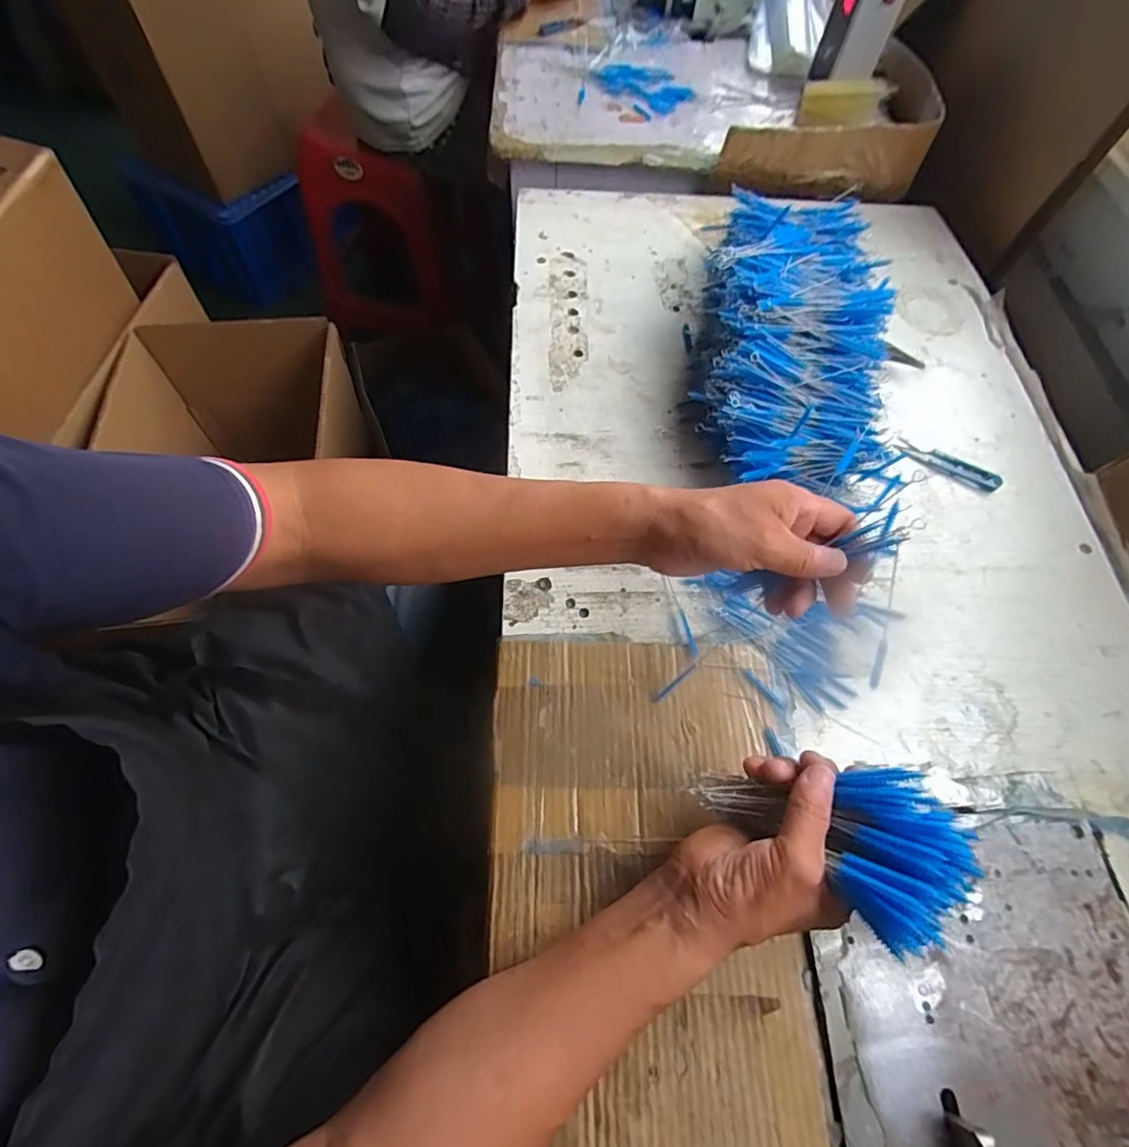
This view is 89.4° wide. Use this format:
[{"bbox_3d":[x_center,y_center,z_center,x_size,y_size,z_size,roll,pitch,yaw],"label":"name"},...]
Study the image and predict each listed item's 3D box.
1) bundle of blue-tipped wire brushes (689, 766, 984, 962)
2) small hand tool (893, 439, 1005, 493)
[{"bbox_3d":[0.163,0.178,0.350,0.146,0.060,0.092,-12,46,25],"label":"bundle of blue-tipped wire brushes"},{"bbox_3d":[0.388,-0.113,0.578,0.103,0.012,0.025,23,63,9],"label":"small hand tool"}]

